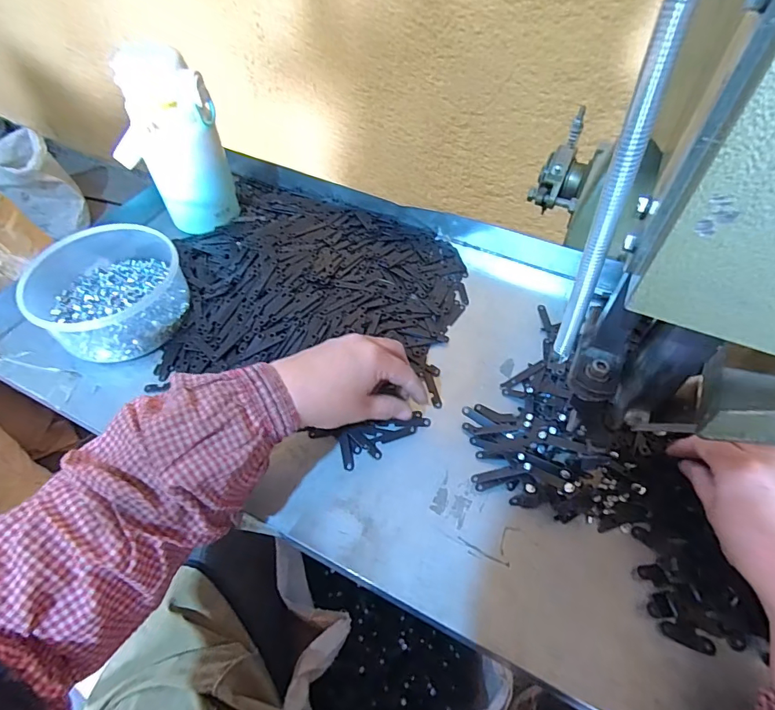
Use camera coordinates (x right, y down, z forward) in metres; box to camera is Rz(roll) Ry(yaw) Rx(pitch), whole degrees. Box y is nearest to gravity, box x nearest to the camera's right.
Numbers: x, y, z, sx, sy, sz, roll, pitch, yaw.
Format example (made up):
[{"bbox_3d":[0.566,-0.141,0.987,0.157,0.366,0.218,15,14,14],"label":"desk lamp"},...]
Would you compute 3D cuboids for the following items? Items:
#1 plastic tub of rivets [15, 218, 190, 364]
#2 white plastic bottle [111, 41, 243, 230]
[{"bbox_3d":[-0.299,-0.079,0.479,0.143,0.058,0.162,-35,62,-19],"label":"plastic tub of rivets"},{"bbox_3d":[-0.248,-0.244,0.517,0.086,0.186,0.077,19,59,15],"label":"white plastic bottle"}]

